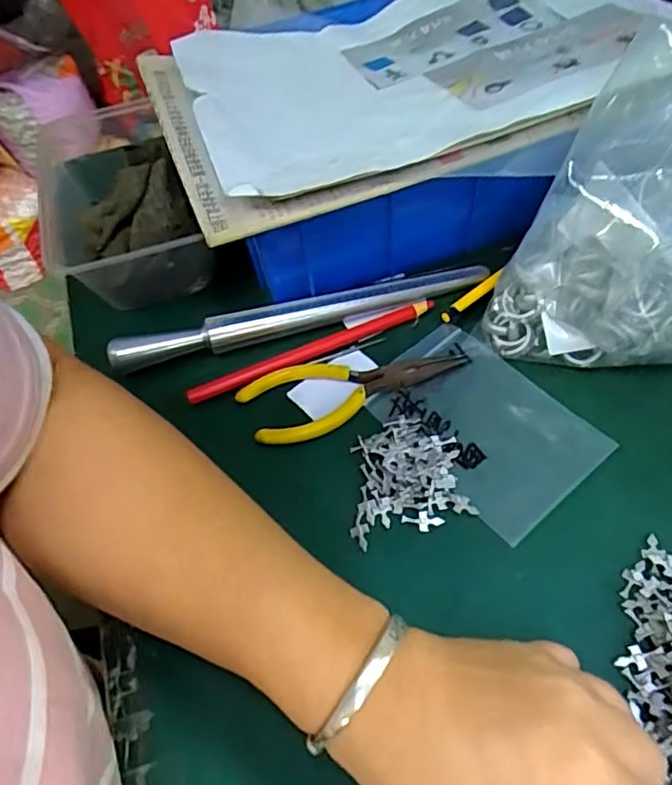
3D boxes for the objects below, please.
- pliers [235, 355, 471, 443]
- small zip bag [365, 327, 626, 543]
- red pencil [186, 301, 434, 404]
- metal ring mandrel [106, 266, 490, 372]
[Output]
[{"bbox_3d":[0.012,-0.005,0.352,0.133,0.008,0.049,-17,56,-6],"label":"pliers"},{"bbox_3d":[0.082,0.014,0.334,0.085,0.004,0.120,-38,61,-19],"label":"small zip bag"},{"bbox_3d":[-0.014,-0.026,0.368,0.160,0.007,0.013,-20,57,-8],"label":"red pencil"},{"bbox_3d":[-0.022,-0.049,0.378,0.238,0.017,0.015,-14,56,-4],"label":"metal ring mandrel"}]

